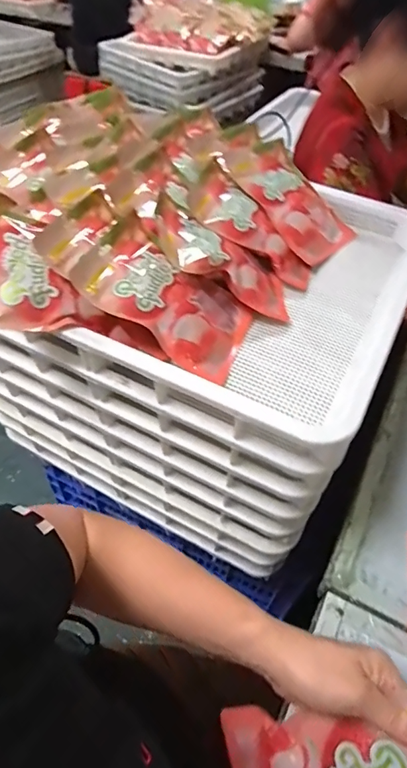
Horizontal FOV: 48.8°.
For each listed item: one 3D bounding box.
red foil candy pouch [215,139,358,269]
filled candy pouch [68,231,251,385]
[{"bbox_3d":[0.130,-0.296,0.707,0.142,0.030,0.228,-37,88,-34],"label":"red foil candy pouch"},{"bbox_3d":[-0.039,-0.108,0.551,0.209,0.025,0.141,34,53,-11],"label":"filled candy pouch"}]

